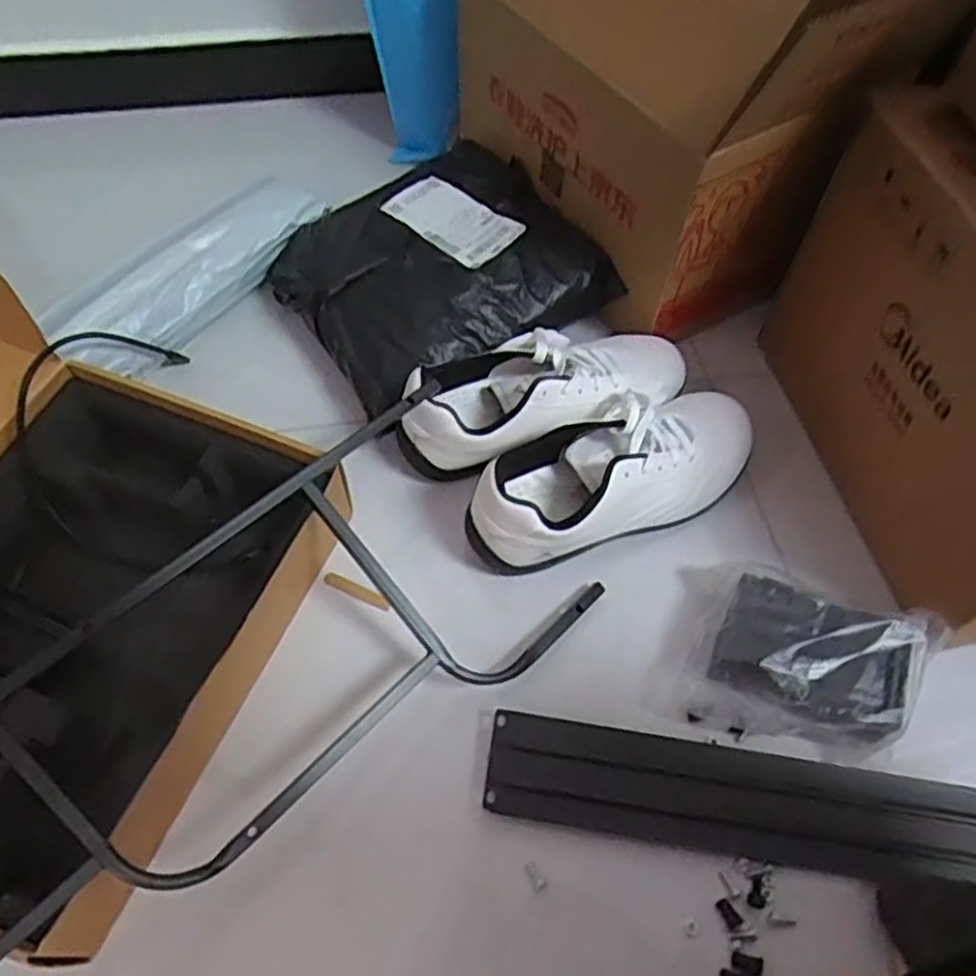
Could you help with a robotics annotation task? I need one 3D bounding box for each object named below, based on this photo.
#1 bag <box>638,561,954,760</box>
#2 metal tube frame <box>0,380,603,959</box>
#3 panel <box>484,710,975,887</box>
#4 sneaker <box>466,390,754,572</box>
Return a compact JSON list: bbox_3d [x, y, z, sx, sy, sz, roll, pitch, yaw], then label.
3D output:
[{"bbox_3d":[0.225,0.126,0.560,0.187,0.053,0.133,18,59,10],"label":"bag"},{"bbox_3d":[-0.190,0.136,0.499,0.539,0.141,0.206,-33,64,-20],"label":"metal tube frame"},{"bbox_3d":[0.239,0.225,0.525,0.473,0.017,0.075,9,58,4],"label":"panel"},{"bbox_3d":[0.107,-0.015,0.626,0.261,0.088,0.103,-23,61,-15],"label":"sneaker"}]

